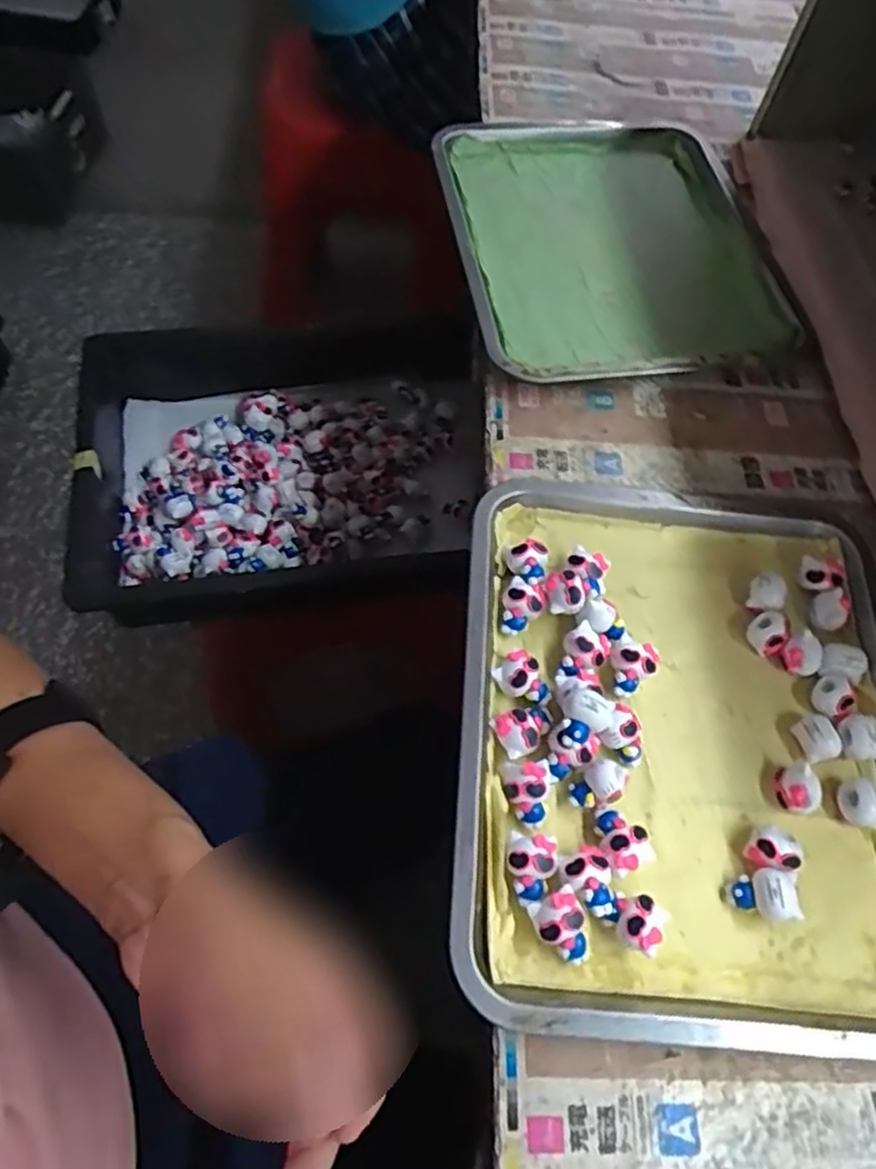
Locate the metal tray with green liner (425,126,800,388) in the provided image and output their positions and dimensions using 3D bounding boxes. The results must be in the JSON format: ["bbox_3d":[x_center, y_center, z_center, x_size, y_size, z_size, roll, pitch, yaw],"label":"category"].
[{"bbox_3d":[0.139,-0.295,0.605,0.250,0.024,0.320,-6,63,-7],"label":"metal tray with green liner"}]

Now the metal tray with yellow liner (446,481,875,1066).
[{"bbox_3d":[0.146,0.082,0.416,0.275,0.033,0.305,5,62,-2],"label":"metal tray with yellow liner"}]

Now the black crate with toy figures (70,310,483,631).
[{"bbox_3d":[-0.154,-0.120,0.737,0.406,0.098,0.316,-7,63,-8],"label":"black crate with toy figures"}]

